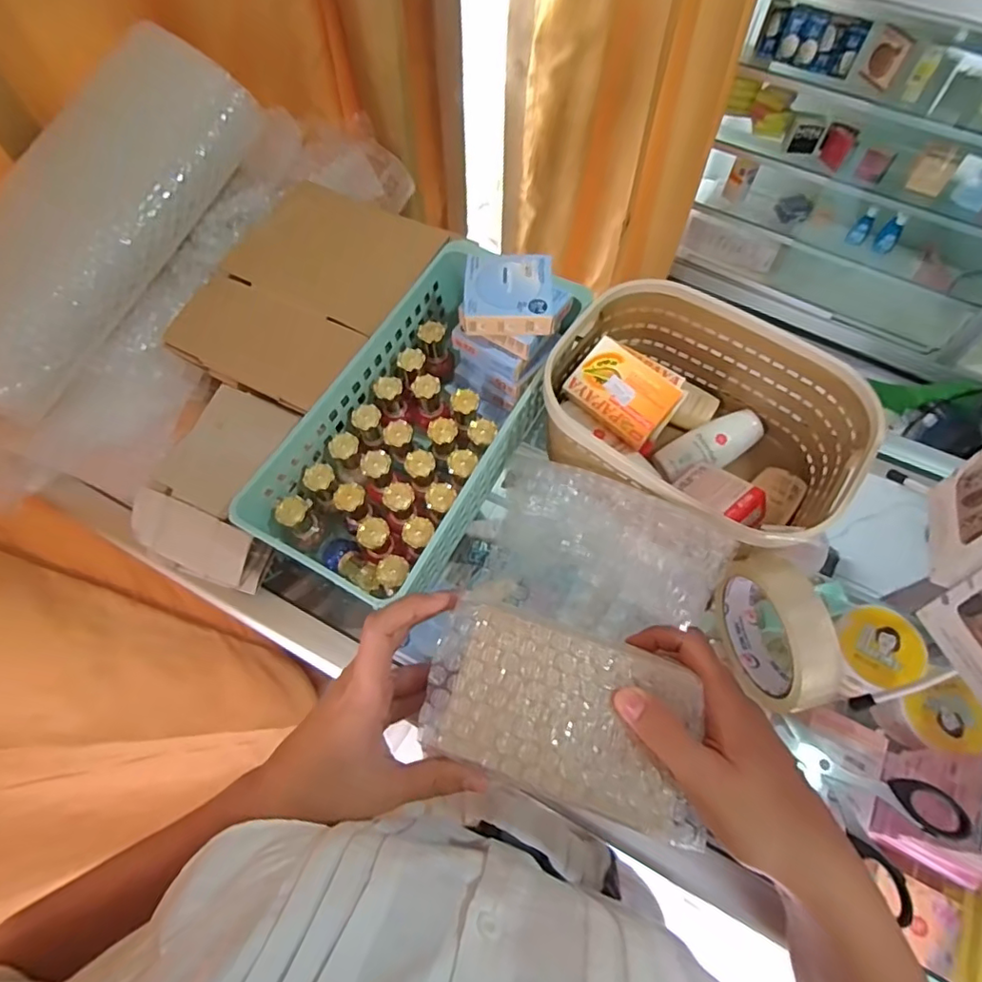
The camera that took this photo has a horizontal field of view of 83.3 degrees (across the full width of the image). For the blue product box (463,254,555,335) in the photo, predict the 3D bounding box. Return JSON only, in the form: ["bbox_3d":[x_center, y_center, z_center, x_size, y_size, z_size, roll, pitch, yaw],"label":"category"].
[{"bbox_3d":[0.014,-0.148,0.413,0.064,0.017,0.063,3,64,2],"label":"blue product box"}]

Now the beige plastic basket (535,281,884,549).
[{"bbox_3d":[0.150,-0.050,0.422,0.211,0.094,0.165,35,69,16],"label":"beige plastic basket"}]

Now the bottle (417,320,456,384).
[{"bbox_3d":[-0.049,-0.120,0.480,0.028,0.050,0.024,-26,39,-12],"label":"bottle"}]

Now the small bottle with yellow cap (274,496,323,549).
[{"bbox_3d":[-0.142,0.023,0.415,0.025,0.043,0.026,-31,67,-14],"label":"small bottle with yellow cap"}]

